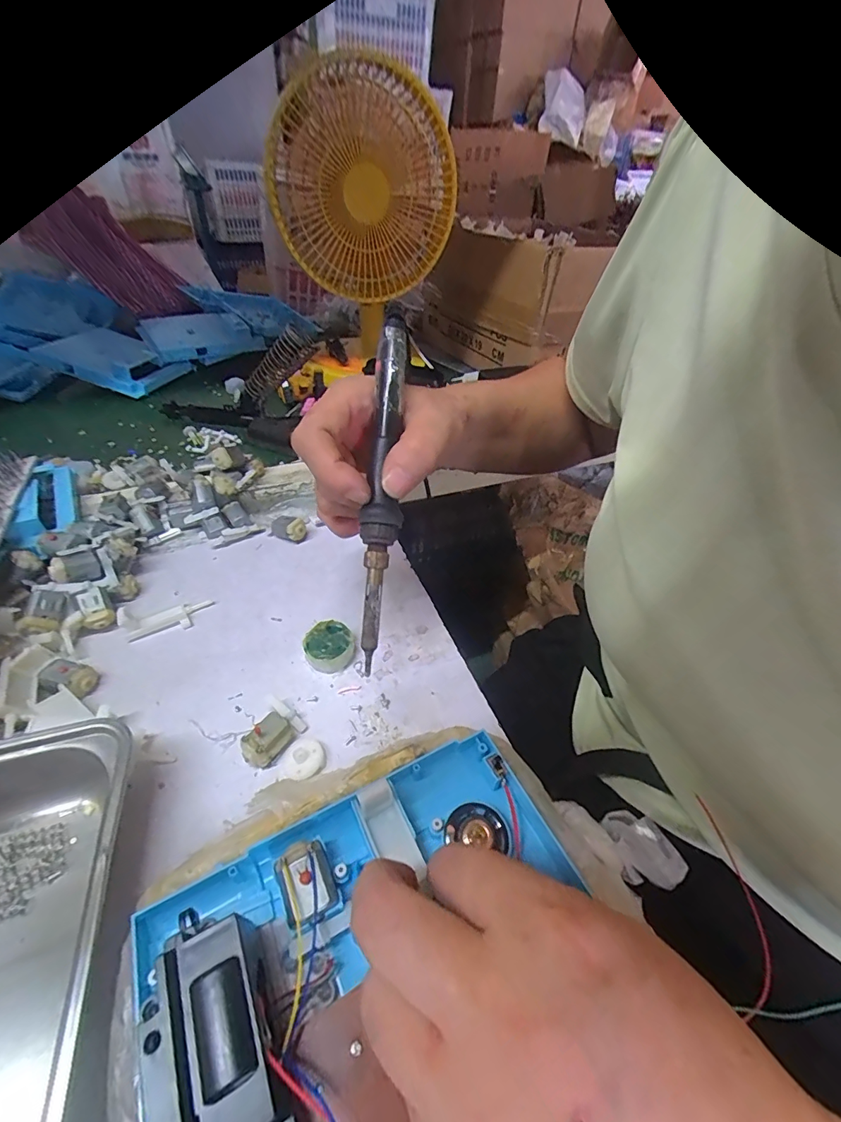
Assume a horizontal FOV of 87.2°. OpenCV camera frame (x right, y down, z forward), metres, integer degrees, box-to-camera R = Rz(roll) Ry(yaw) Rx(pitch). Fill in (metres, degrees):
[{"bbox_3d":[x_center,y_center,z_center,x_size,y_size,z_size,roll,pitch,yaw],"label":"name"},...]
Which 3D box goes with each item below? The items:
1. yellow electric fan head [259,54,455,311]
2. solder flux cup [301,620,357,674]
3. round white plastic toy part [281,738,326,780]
[{"bbox_3d":[-0.071,-0.435,0.525,0.214,0.200,0.062,-12,45,-18],"label":"yellow electric fan head"},{"bbox_3d":[-0.063,0.059,0.303,0.032,0.017,0.030,3,42,-3],"label":"solder flux cup"},{"bbox_3d":[-0.066,0.113,0.252,0.023,0.006,0.021,3,42,-3],"label":"round white plastic toy part"}]

